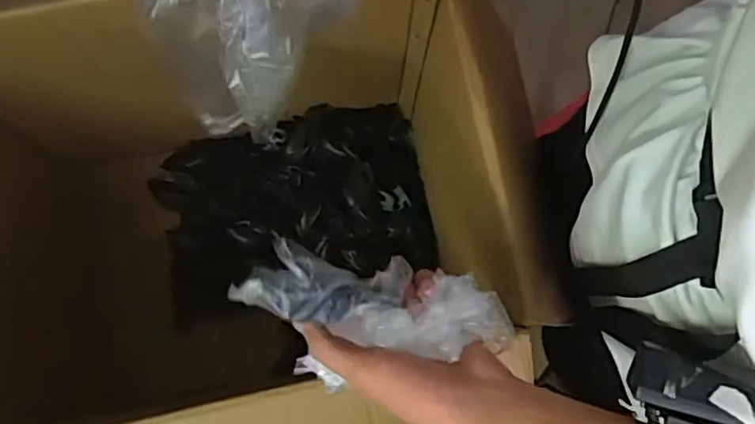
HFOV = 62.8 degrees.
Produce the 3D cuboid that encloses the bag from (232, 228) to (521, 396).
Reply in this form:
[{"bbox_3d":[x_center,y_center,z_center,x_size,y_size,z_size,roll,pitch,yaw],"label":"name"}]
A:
[{"bbox_3d":[-0.005,0.070,0.397,0.174,0.057,0.080,12,76,-23],"label":"bag"}]

